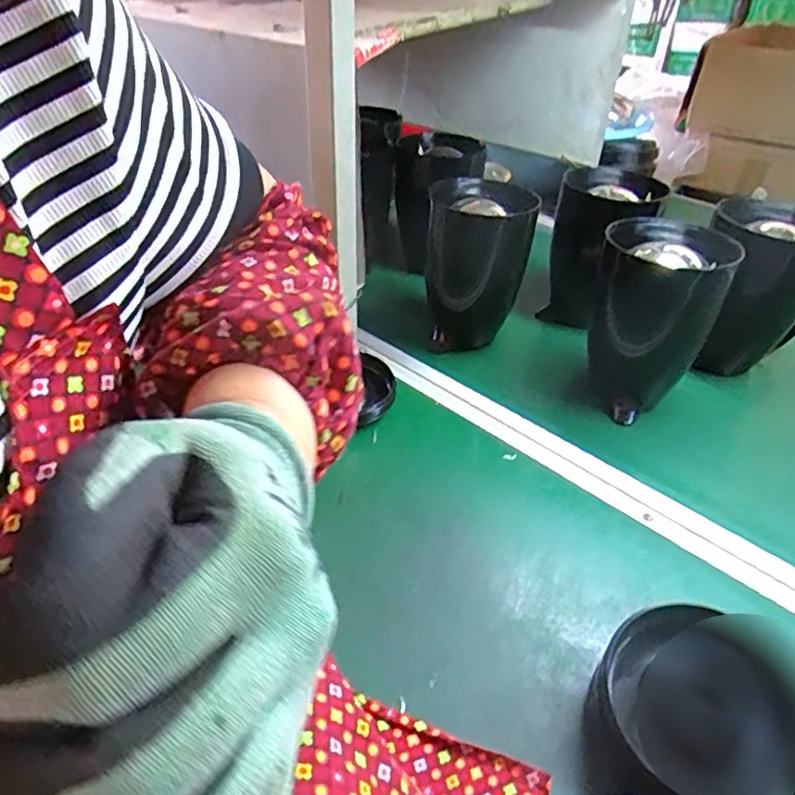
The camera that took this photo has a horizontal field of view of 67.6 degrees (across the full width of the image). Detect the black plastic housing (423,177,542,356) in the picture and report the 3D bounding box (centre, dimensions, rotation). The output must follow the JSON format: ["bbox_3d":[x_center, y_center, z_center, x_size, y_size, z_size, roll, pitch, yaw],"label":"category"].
[{"bbox_3d":[0.096,-0.161,0.729,0.116,0.181,0.101,7,37,4],"label":"black plastic housing"}]

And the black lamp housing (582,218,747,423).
[{"bbox_3d":[0.269,-0.077,0.646,0.120,0.198,0.133,18,39,19],"label":"black lamp housing"}]

